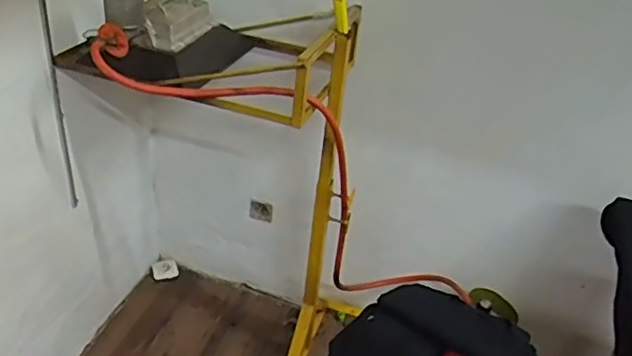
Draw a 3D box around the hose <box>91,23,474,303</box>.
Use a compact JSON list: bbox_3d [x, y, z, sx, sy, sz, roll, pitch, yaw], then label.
[{"bbox_3d":[-0.004,0.036,1.482,0.365,1.135,0.129,-8,52,35],"label":"hose"}]

